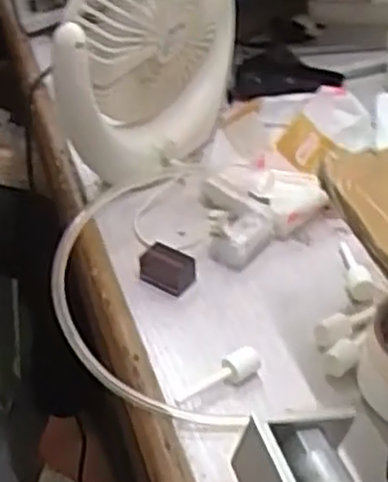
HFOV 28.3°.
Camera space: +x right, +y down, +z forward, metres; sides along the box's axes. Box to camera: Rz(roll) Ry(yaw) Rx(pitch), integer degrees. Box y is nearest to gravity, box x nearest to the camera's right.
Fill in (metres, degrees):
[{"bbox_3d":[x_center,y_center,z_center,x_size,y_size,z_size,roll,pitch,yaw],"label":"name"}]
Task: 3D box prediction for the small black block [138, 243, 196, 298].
[{"bbox_3d":[-0.021,0.021,0.590,0.042,0.021,0.027,19,44,25],"label":"small black block"}]

